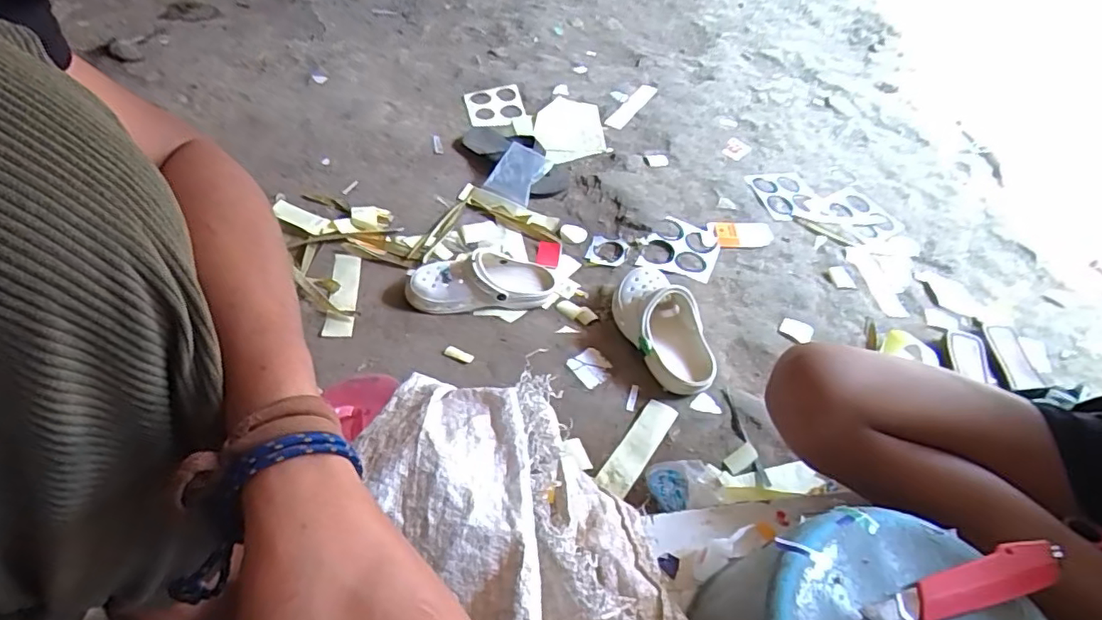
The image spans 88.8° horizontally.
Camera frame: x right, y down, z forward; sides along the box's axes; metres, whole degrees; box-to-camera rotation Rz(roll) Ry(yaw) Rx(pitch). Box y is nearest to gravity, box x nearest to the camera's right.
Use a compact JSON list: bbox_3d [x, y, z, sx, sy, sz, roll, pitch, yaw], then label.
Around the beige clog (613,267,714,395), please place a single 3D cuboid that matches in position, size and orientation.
[{"bbox_3d":[0.175,0.023,0.877,0.109,0.083,0.246,-10,54,-18],"label":"beige clog"}]

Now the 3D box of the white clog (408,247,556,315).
[{"bbox_3d":[-0.116,-0.064,0.948,0.247,0.071,0.107,-3,52,-13],"label":"white clog"}]

